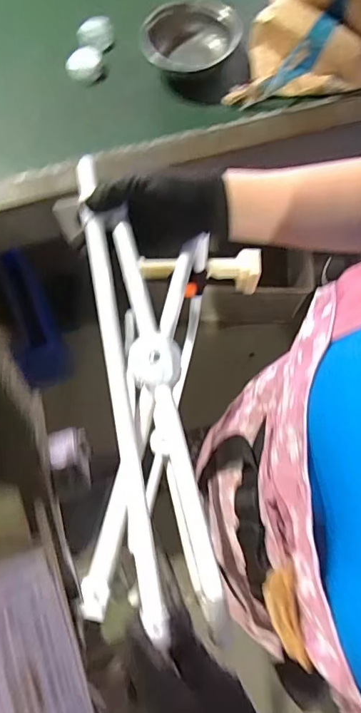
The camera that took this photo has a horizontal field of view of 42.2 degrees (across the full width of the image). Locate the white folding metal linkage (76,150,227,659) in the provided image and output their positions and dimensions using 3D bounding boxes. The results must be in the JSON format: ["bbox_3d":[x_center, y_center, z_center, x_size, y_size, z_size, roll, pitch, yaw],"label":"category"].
[{"bbox_3d":[-0.029,0.013,0.430,0.113,0.042,0.416,-5,71,0],"label":"white folding metal linkage"}]

